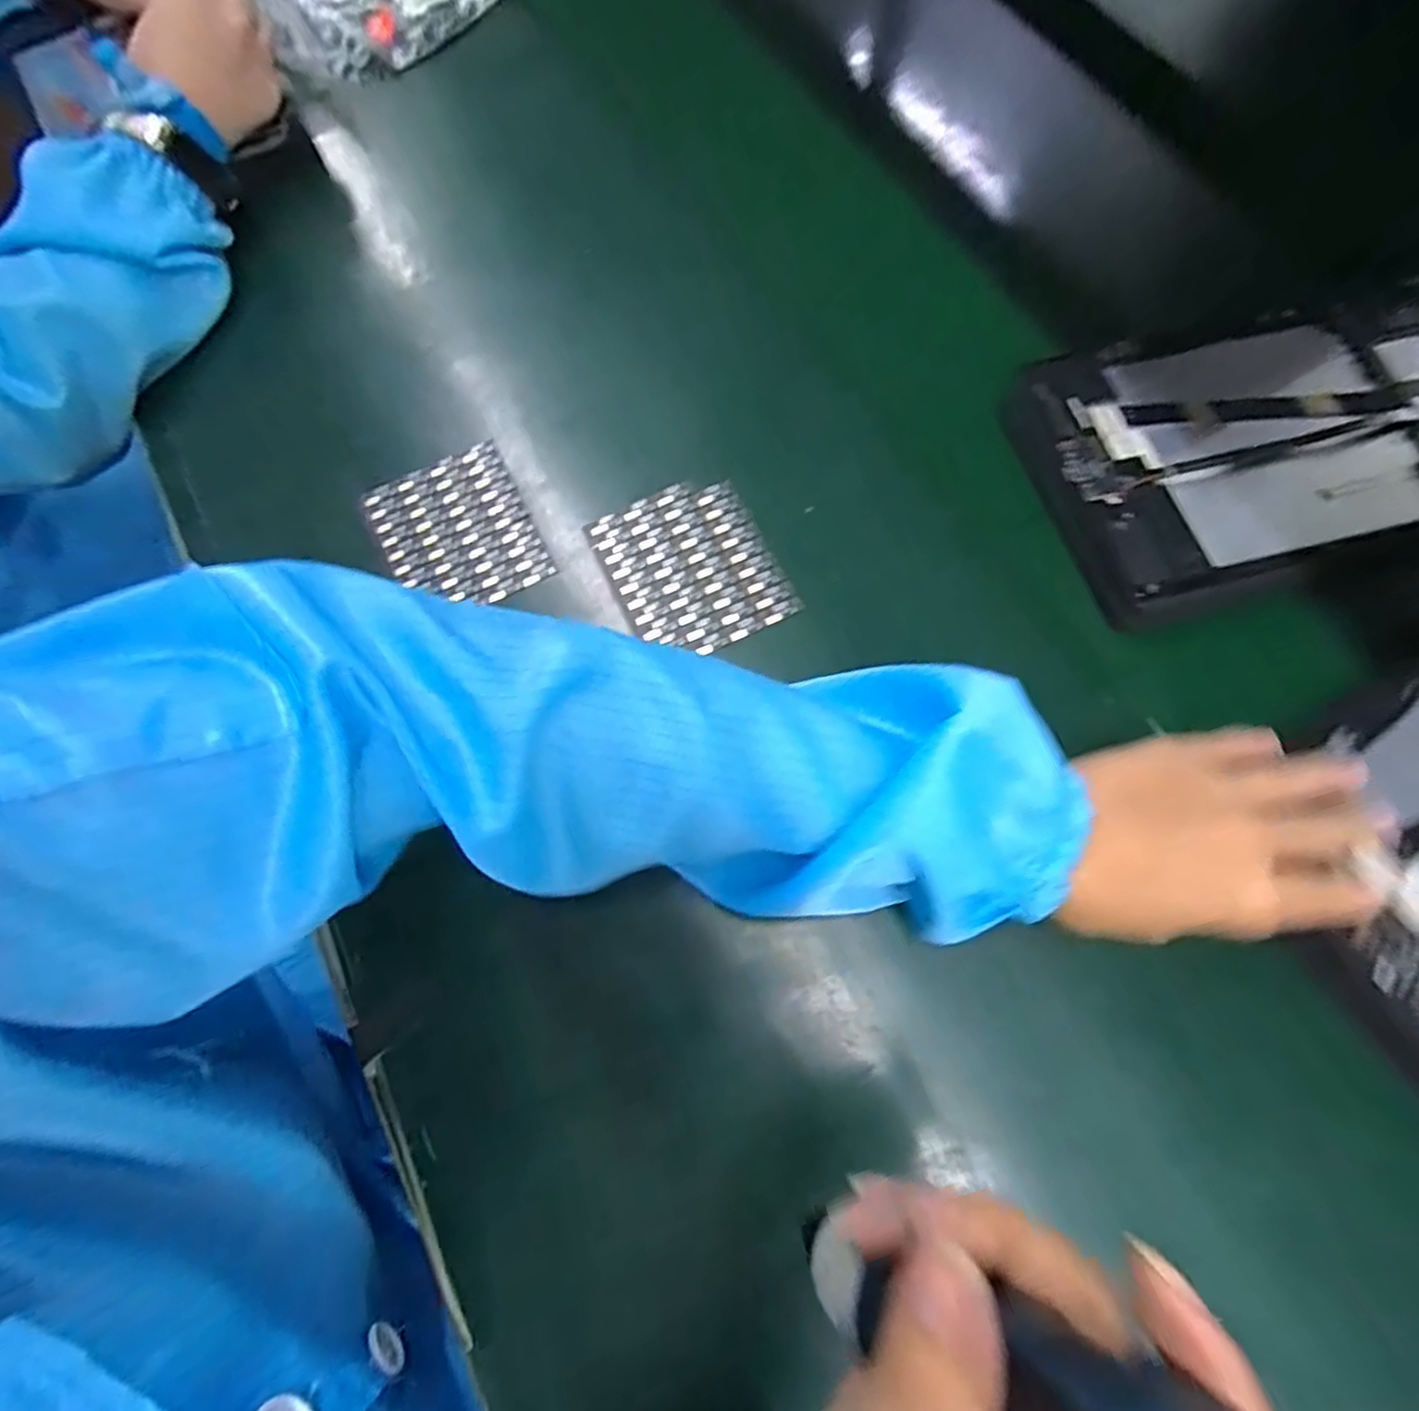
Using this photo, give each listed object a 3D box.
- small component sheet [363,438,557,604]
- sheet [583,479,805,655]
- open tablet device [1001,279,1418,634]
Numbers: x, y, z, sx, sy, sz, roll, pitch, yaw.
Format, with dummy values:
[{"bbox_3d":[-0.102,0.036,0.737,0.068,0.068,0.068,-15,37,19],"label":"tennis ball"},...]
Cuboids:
[{"bbox_3d":[-0.139,-0.093,0.400,0.081,0.010,0.095,-26,71,-8],"label":"small component sheet"},{"bbox_3d":[-0.010,-0.074,0.384,0.084,0.008,0.095,-24,71,-8],"label":"sheet"},{"bbox_3d":[0.299,-0.142,0.384,0.254,0.020,0.150,-16,70,-5],"label":"open tablet device"}]

